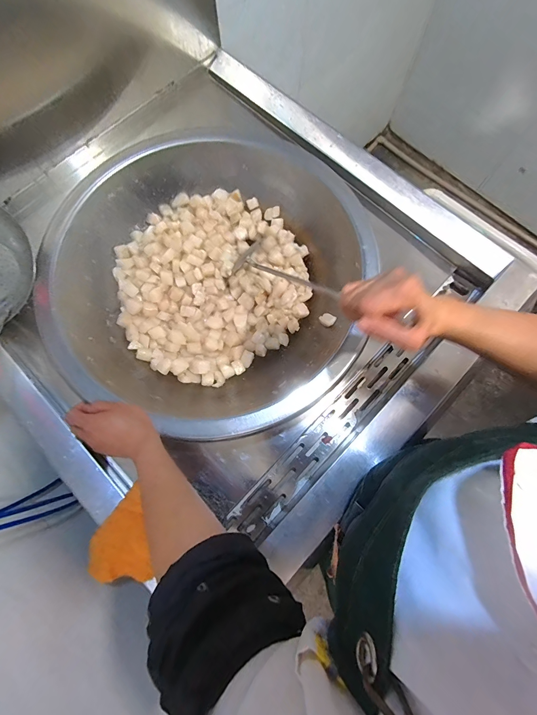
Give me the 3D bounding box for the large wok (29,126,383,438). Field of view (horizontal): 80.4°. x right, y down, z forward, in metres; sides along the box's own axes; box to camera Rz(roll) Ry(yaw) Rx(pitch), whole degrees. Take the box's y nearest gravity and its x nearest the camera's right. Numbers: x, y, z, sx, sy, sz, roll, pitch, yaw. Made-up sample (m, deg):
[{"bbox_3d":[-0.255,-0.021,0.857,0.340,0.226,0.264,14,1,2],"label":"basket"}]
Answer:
[{"bbox_3d":[-0.109,-0.141,0.614,0.533,0.147,0.529,17,76,6],"label":"large wok"}]

